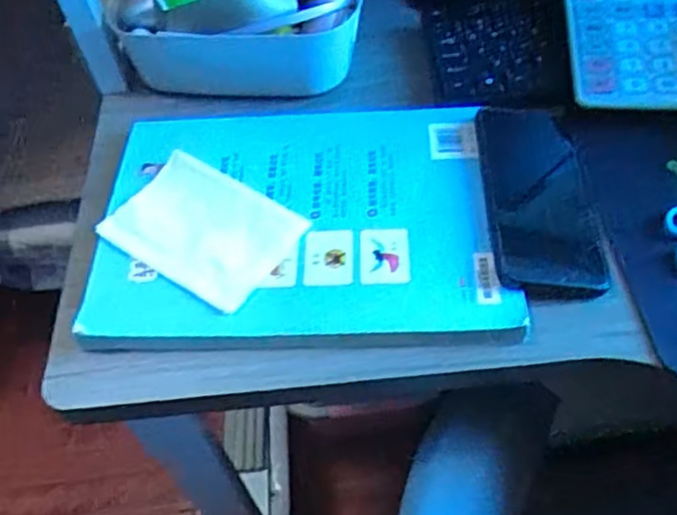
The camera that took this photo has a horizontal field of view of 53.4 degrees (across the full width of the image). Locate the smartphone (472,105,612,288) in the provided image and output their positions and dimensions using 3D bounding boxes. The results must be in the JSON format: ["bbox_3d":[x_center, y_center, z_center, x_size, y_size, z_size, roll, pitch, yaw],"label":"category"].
[{"bbox_3d":[0.145,-0.049,0.493,0.072,0.004,0.167,-2,55,3],"label":"smartphone"}]

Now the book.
[{"bbox_3d":[-0.030,-0.031,0.498,0.287,0.013,0.211,-1,55,3],"label":"book"}]

